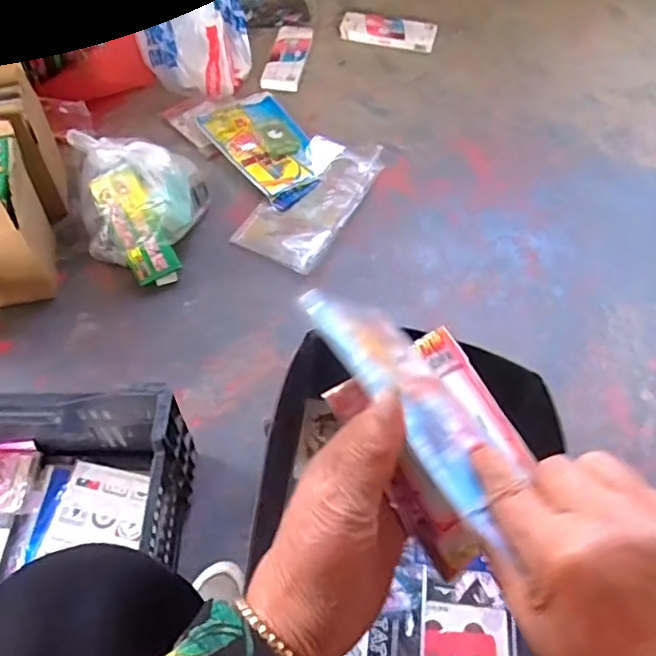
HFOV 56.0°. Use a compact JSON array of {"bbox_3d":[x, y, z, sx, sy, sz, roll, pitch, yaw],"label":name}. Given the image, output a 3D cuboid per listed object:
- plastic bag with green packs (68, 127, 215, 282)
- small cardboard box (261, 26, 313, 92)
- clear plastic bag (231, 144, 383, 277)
[{"bbox_3d":[-0.300,-0.190,0.989,0.200,0.146,0.197,-6,55,-7],"label":"plastic bag with green packs"},{"bbox_3d":[-0.086,-0.593,1.352,0.078,0.024,0.235,8,55,3],"label":"small cardboard box"},{"bbox_3d":[-0.025,-0.229,1.103,0.150,0.021,0.307,25,57,14],"label":"clear plastic bag"}]

